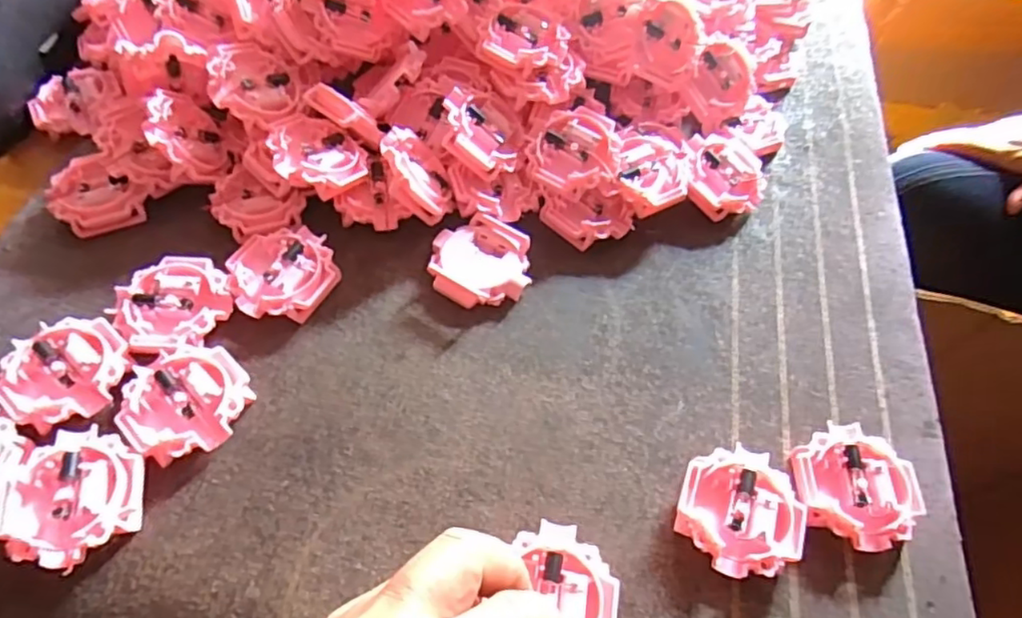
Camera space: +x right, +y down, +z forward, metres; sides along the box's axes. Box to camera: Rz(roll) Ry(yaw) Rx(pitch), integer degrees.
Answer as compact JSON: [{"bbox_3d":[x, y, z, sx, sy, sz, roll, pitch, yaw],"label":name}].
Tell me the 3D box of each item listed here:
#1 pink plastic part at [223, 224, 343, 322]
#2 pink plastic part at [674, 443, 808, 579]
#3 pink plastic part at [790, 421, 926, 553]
[{"bbox_3d":[-0.118,-0.017,0.326,0.050,0.014,0.051,-21,61,-16],"label":"pink plastic part"},{"bbox_3d":[0.100,0.089,0.274,0.051,0.014,0.054,2,57,-3],"label":"pink plastic part"},{"bbox_3d":[0.156,0.080,0.284,0.051,0.015,0.054,13,57,5],"label":"pink plastic part"}]

